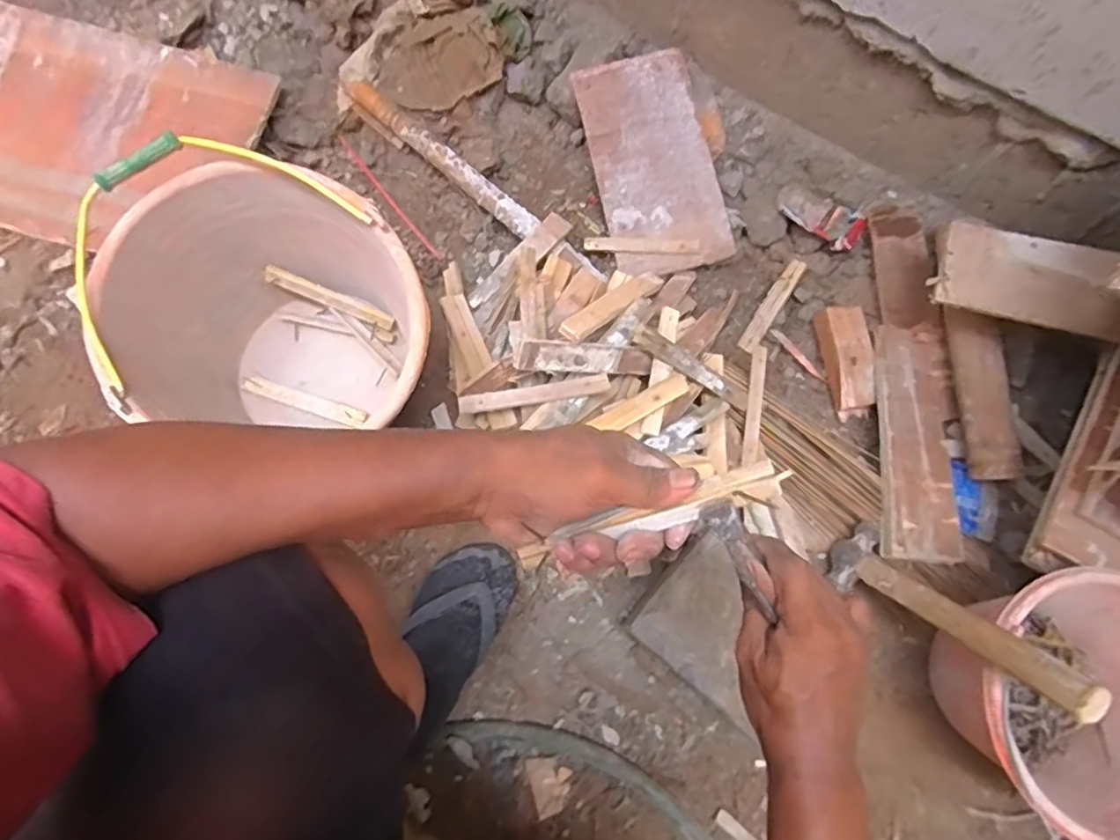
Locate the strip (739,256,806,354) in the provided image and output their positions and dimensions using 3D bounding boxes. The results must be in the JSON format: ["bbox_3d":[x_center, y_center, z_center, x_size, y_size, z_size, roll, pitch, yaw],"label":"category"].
[{"bbox_3d":[0.295,-0.160,0.853,0.026,0.008,0.161,33,76,8],"label":"strip"}]

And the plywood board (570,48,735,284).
[{"bbox_3d":[0.131,-0.357,0.863,0.156,0.010,0.307,-14,86,2],"label":"plywood board"}]

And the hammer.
[{"bbox_3d":[0.387,0.192,0.624,0.075,0.296,0.036,-27,110,-8],"label":"hammer"}]

